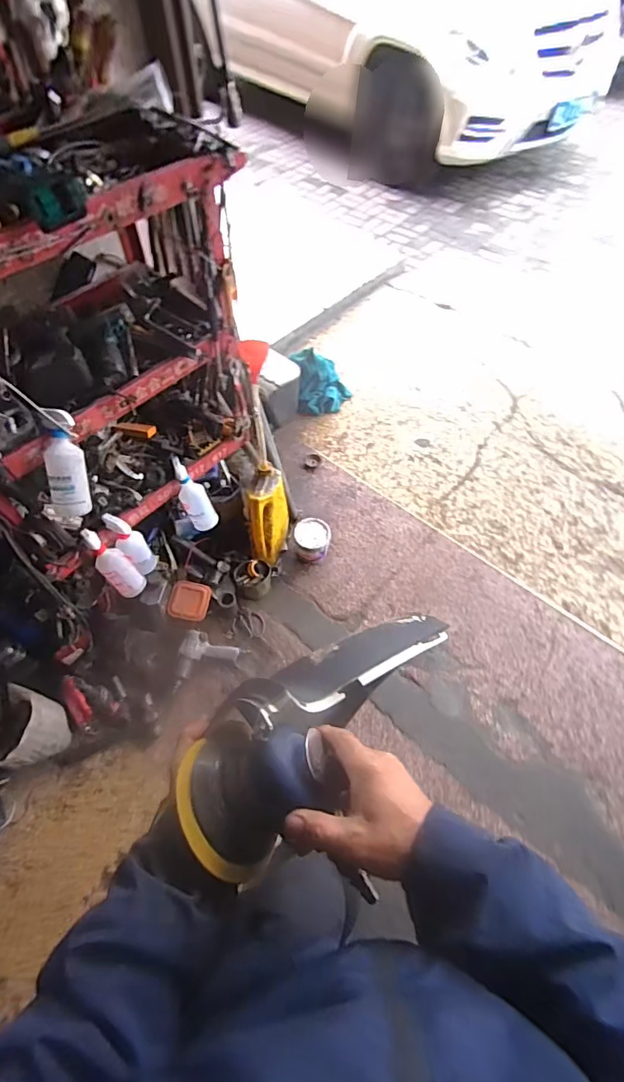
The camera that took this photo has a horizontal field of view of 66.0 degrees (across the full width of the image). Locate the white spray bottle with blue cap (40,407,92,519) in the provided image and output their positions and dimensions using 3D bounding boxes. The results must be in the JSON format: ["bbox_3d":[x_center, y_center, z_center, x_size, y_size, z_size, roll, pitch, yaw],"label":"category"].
[{"bbox_3d":[-0.496,-0.154,0.972,0.068,0.217,0.083,-6,17,-9],"label":"white spray bottle with blue cap"}]

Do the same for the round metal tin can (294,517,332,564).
[{"bbox_3d":[0.000,0.002,1.644,0.120,0.129,0.113,0,57,0],"label":"round metal tin can"}]

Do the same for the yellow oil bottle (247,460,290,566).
[{"bbox_3d":[-0.133,-0.071,1.583,0.116,0.293,0.240,0,57,1],"label":"yellow oil bottle"}]

